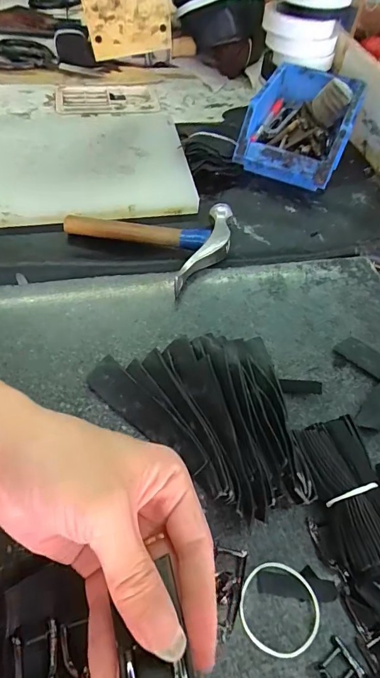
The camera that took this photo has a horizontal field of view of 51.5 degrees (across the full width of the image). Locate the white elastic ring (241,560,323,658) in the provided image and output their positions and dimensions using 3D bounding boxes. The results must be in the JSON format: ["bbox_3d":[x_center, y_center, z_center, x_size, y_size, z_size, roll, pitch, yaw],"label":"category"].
[{"bbox_3d":[0.053,0.160,0.234,0.046,0.005,0.047,3,55,-4],"label":"white elastic ring"}]

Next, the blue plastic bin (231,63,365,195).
[{"bbox_3d":[0.145,-0.278,0.517,0.121,0.086,0.175,21,56,9],"label":"blue plastic bin"}]

